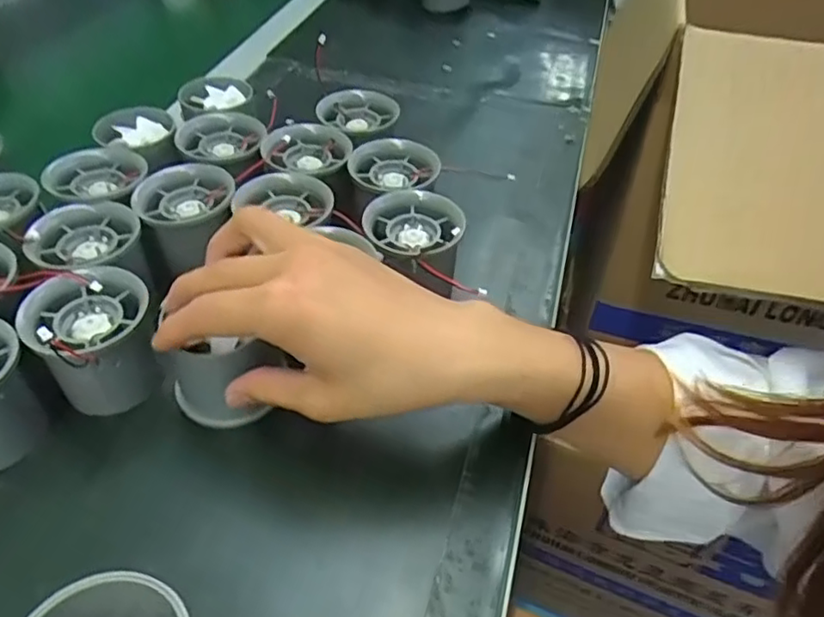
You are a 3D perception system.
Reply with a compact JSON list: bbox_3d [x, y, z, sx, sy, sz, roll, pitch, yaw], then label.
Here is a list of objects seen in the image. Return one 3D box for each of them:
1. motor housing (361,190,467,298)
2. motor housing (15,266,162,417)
[{"bbox_3d":[0.002,-0.048,0.348,0.052,0.012,0.050,1,46,-1],"label":"motor housing"},{"bbox_3d":[-0.150,0.016,0.305,0.052,0.052,0.049,1,46,-1],"label":"motor housing"}]

